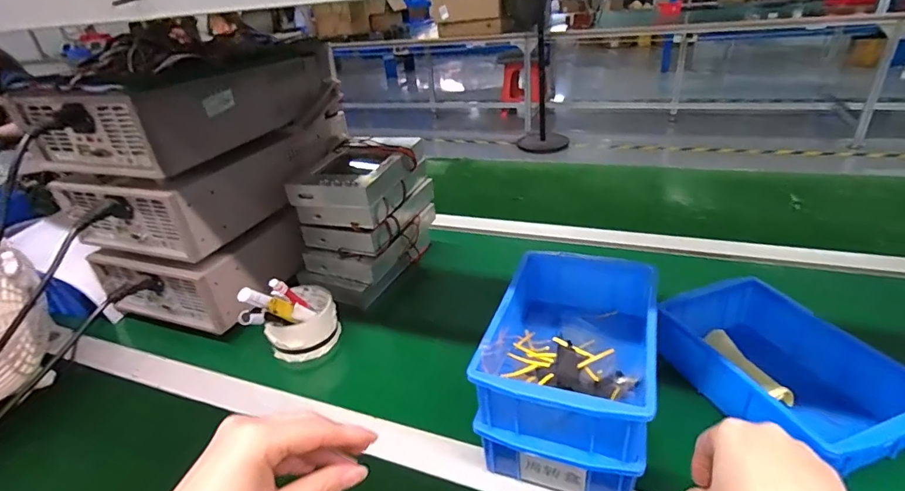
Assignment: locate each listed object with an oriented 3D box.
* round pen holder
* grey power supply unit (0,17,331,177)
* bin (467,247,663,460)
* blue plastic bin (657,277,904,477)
[{"bbox_3d":[-0.190,0.091,0.585,0.087,0.071,0.078,-17,33,-19],"label":"round pen holder"},{"bbox_3d":[-0.343,-0.211,0.626,0.218,0.113,0.333,6,33,20],"label":"grey power supply unit"},{"bbox_3d":[0.105,0.084,0.427,0.127,0.058,0.194,5,32,19],"label":"bin"},{"bbox_3d":[0.322,0.120,0.463,0.149,0.065,0.206,-14,32,-14],"label":"blue plastic bin"}]

